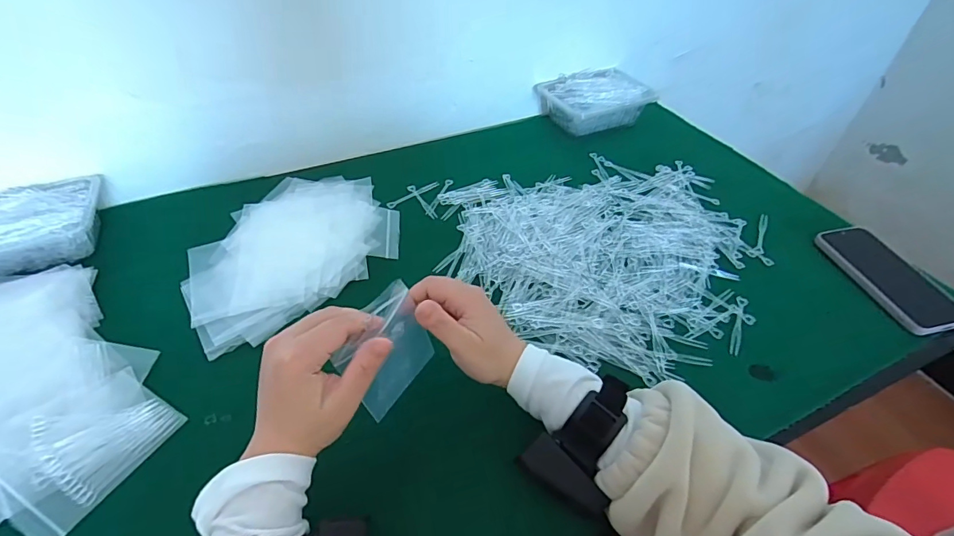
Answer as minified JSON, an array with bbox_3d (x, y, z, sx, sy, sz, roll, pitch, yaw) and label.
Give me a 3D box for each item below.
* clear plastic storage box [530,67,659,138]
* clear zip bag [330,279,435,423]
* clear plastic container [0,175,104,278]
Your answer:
[{"bbox_3d":[0.204,-0.290,0.791,0.167,0.064,0.126,-19,50,-19],"label":"clear plastic storage box"},{"bbox_3d":[-0.074,0.073,0.381,0.019,0.114,0.081,25,62,23],"label":"clear zip bag"},{"bbox_3d":[-0.547,-0.044,0.543,0.175,0.052,0.122,-17,49,-17],"label":"clear plastic container"}]

